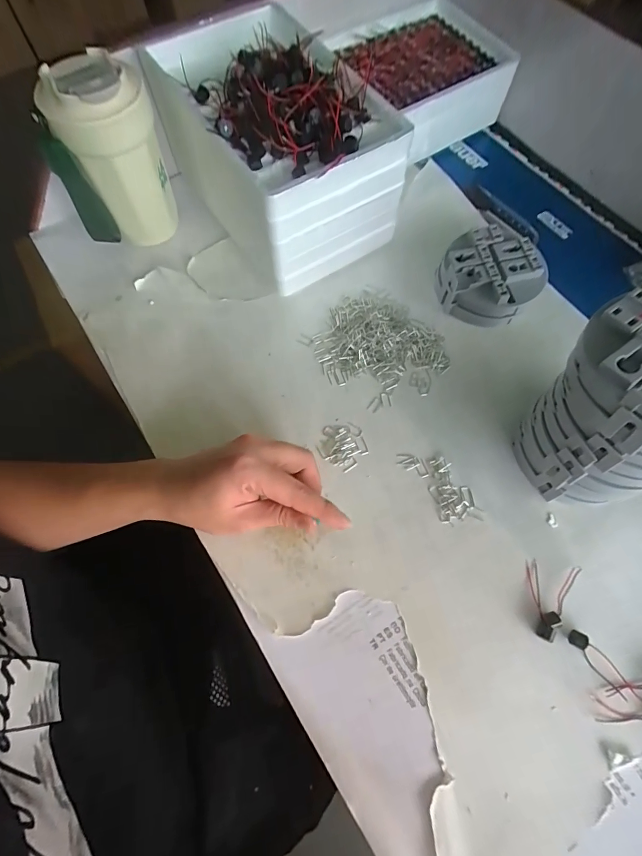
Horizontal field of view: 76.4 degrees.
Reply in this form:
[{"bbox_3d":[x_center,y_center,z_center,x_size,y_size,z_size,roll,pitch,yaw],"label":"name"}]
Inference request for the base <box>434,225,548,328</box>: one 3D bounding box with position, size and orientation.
[{"bbox_3d":[0.176,-0.157,0.432,0.097,0.040,0.100,0,67,0],"label":"base"}]

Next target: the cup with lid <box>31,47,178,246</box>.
[{"bbox_3d":[-0.196,-0.257,0.392,0.096,0.157,0.080,-11,67,-5],"label":"cup with lid"}]

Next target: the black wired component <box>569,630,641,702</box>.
[{"bbox_3d":[0.214,0.180,0.304,0.014,0.007,0.063,-38,72,-15],"label":"black wired component"}]

